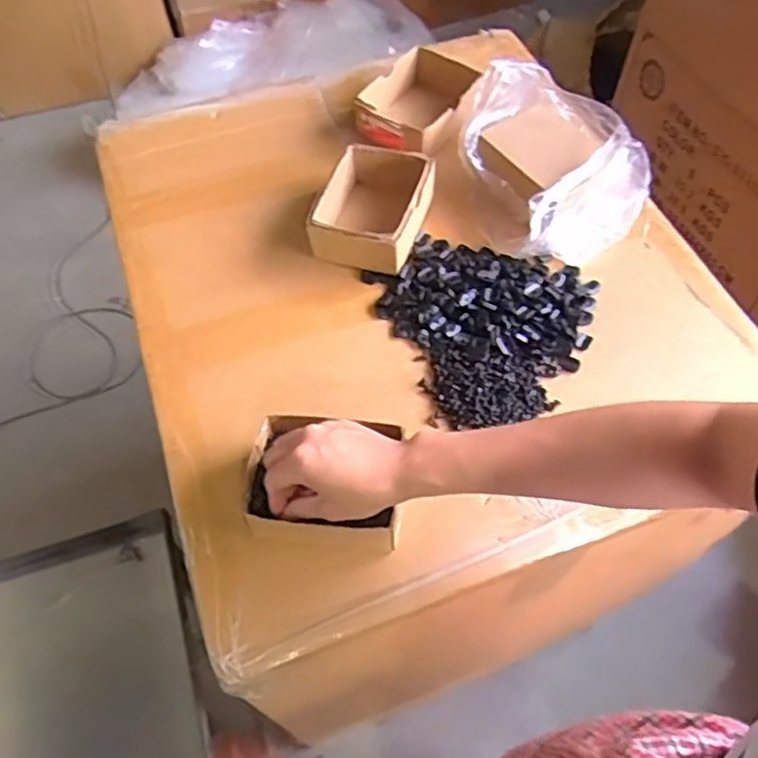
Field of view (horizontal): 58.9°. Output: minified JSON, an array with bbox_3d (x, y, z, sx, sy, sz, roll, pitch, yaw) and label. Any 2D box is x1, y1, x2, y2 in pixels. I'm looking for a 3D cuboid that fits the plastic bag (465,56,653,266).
[{"bbox_3d":[0.195,-0.249,0.761,0.169,0.090,0.231,-14,59,-8],"label":"plastic bag"}]

